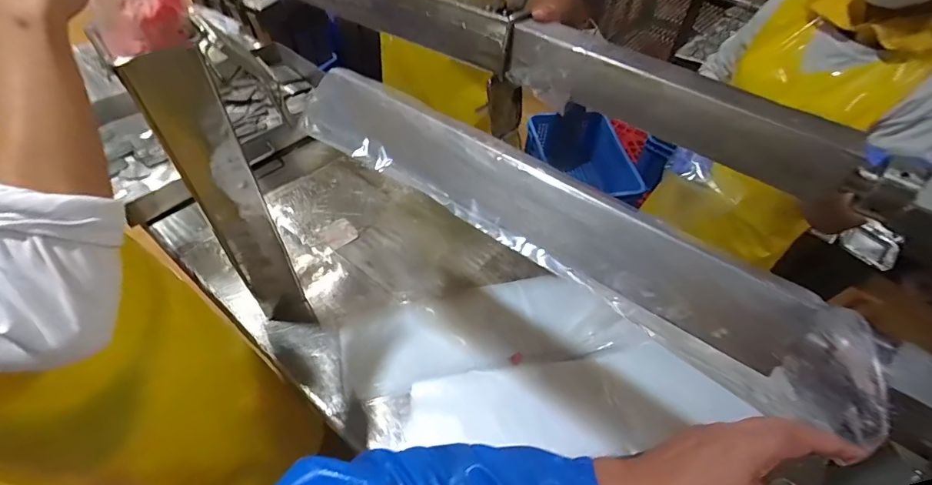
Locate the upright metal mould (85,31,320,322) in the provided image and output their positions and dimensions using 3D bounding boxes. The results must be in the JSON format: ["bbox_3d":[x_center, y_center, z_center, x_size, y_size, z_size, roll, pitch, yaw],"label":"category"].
[{"bbox_3d":[-0.379,-0.031,0.779,0.096,0.574,0.057,-4,51,-6],"label":"upright metal mould"}]

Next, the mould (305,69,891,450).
[{"bbox_3d":[0.082,-0.042,0.507,0.672,0.095,0.099,32,57,21],"label":"mould"}]

